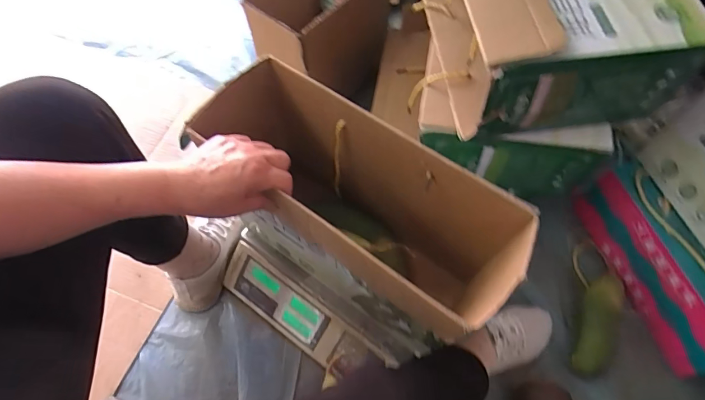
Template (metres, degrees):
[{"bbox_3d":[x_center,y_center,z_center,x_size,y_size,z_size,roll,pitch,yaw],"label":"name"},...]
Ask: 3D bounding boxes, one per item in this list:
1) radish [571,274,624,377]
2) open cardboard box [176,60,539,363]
[{"bbox_3d":[0.399,0.196,0.660,0.044,0.044,0.171,27,67,11],"label":"radish"},{"bbox_3d":[-0.007,0.038,0.549,0.378,0.283,0.158,33,68,14],"label":"open cardboard box"}]

